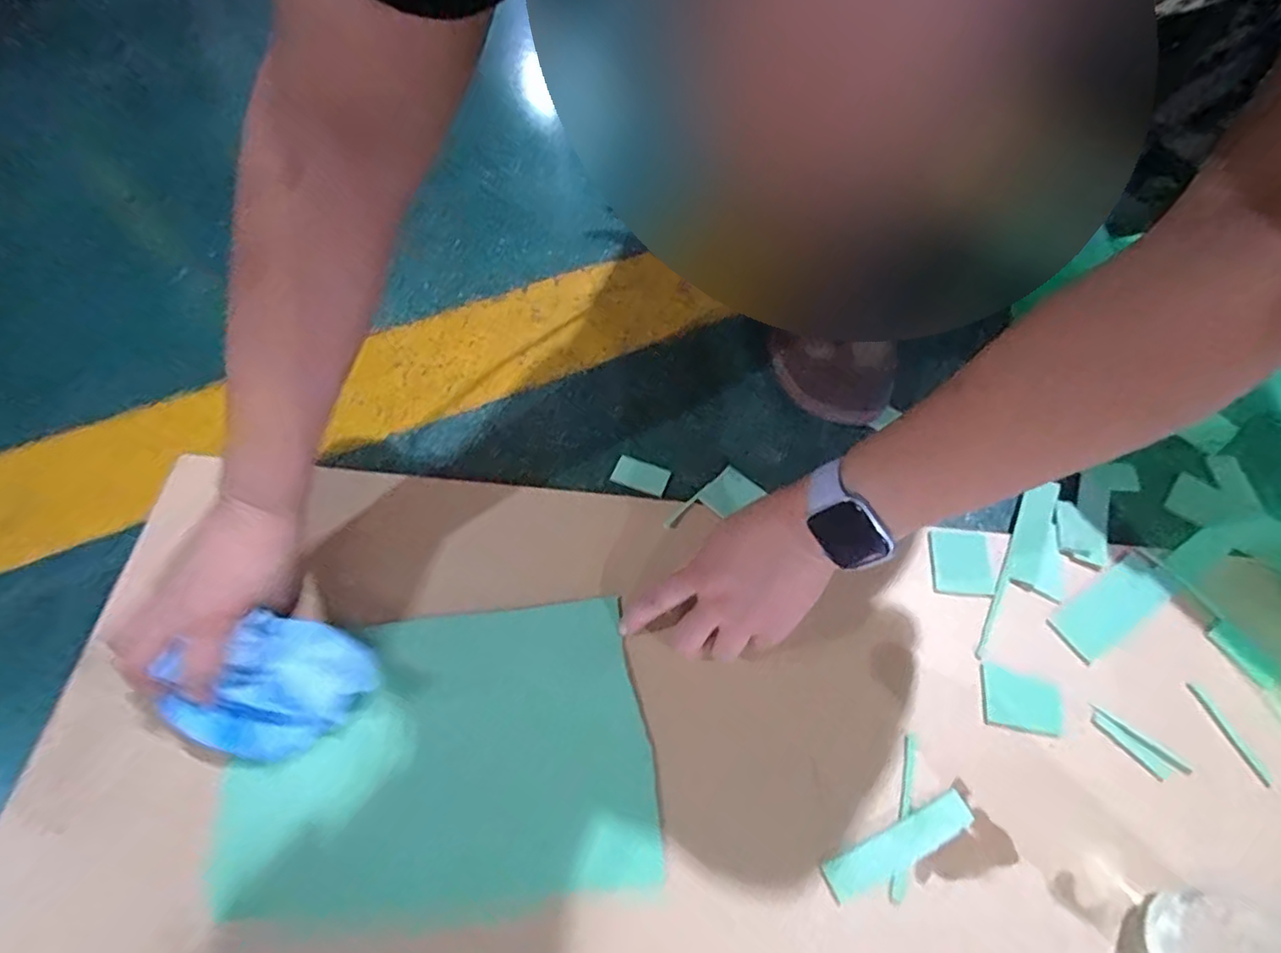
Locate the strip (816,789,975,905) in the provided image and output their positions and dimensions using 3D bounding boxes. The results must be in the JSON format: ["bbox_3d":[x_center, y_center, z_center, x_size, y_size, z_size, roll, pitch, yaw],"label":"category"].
[{"bbox_3d":[0.160,0.227,0.377,0.100,0.004,0.022,-22,65,-11],"label":"strip"}]

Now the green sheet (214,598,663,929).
[{"bbox_3d":[-0.128,0.181,0.394,0.261,0.008,0.172,-7,63,-3],"label":"green sheet"}]

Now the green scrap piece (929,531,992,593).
[{"bbox_3d":[0.238,0.064,0.453,0.043,0.004,0.044,4,75,-1],"label":"green scrap piece"}]

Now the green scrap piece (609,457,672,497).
[{"bbox_3d":[0.000,-0.001,0.496,0.044,0.004,0.025,20,65,10],"label":"green scrap piece"}]

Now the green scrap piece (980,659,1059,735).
[{"bbox_3d":[0.259,0.151,0.414,0.052,0.004,0.040,11,63,5],"label":"green scrap piece"}]

